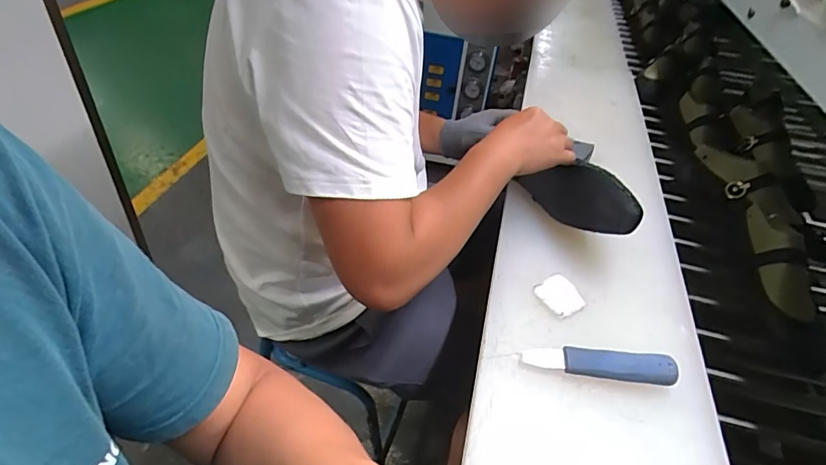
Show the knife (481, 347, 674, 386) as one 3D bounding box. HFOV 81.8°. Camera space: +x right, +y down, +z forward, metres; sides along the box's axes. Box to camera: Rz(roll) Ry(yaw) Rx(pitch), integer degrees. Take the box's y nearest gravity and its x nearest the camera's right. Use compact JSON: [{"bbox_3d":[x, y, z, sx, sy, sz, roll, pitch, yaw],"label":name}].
[{"bbox_3d":[0.180,0.135,0.496,0.183,0.025,0.027,7,40,1],"label":"knife"}]

